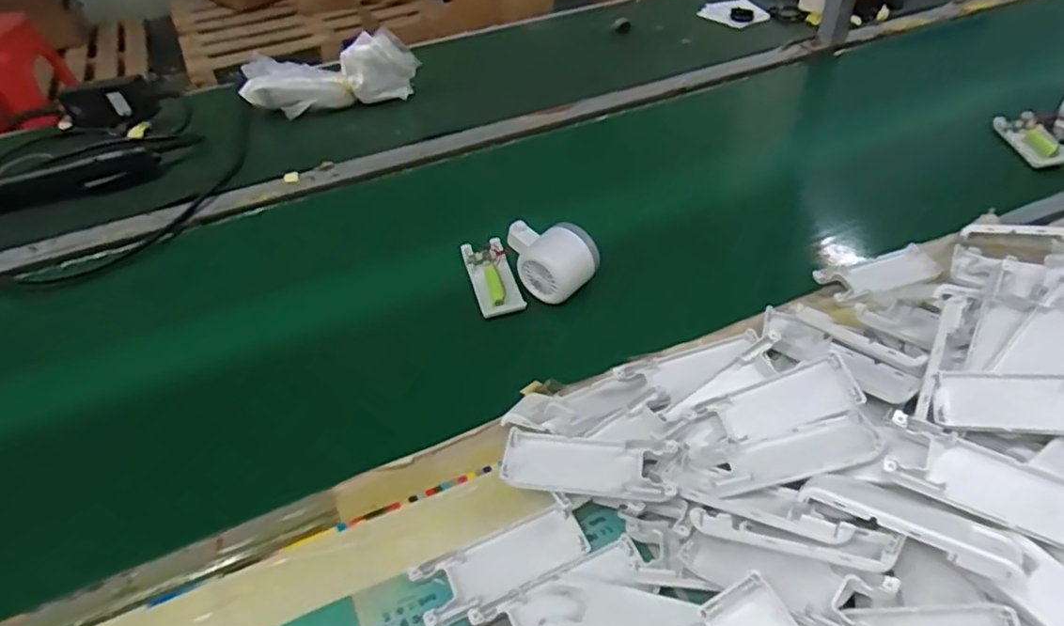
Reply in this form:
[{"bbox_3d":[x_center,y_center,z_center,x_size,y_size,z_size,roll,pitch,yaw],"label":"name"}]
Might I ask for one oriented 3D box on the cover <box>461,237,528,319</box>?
[{"bbox_3d":[-0.038,-0.038,0.610,0.041,0.015,0.100,-13,45,-11],"label":"cover"}]

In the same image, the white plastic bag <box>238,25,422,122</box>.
[{"bbox_3d":[-0.272,-0.325,0.870,0.233,0.083,0.068,-11,44,-8],"label":"white plastic bag"}]

